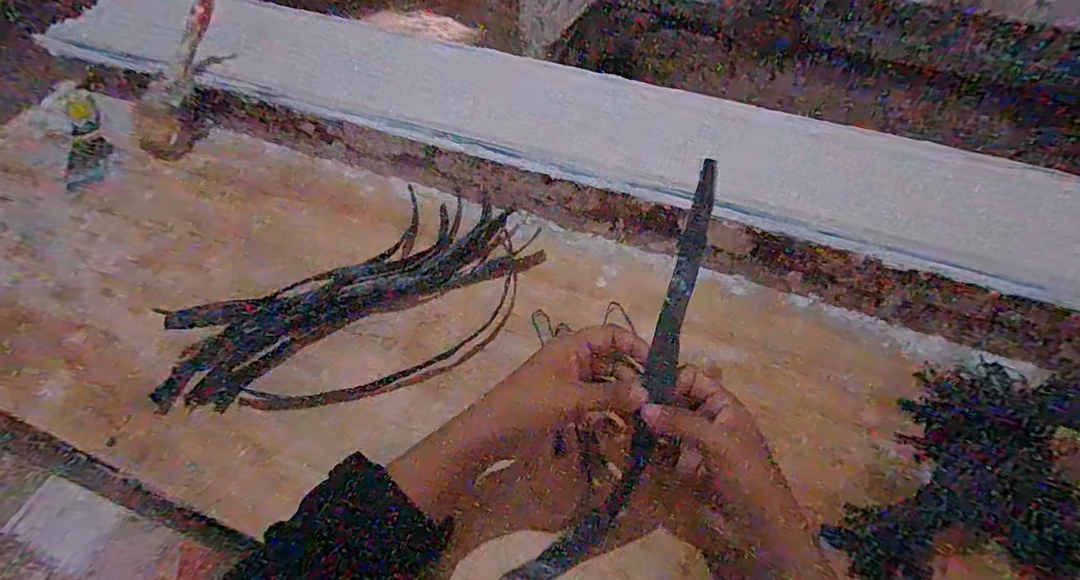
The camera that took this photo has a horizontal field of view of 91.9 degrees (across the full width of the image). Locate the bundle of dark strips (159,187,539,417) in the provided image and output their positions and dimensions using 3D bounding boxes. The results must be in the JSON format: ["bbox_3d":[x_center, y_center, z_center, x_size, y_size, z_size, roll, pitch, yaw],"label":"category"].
[{"bbox_3d":[-0.161,0.011,0.483,0.353,0.030,0.184,-21,51,-18],"label":"bundle of dark strips"}]

